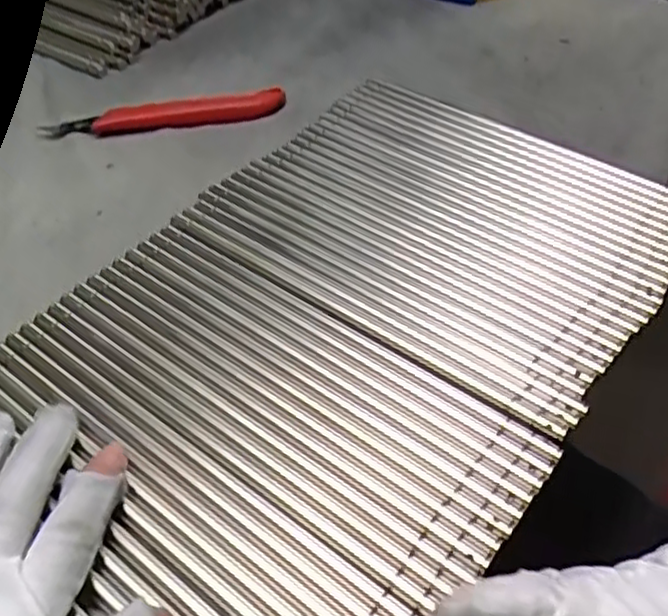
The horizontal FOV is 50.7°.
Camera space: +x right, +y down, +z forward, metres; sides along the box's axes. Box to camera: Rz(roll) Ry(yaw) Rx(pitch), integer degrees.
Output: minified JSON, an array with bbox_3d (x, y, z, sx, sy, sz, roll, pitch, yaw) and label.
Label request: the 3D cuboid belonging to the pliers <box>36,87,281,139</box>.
[{"bbox_3d":[-0.108,-0.126,0.454,0.150,0.010,0.026,-8,47,-6],"label":"pliers"}]

